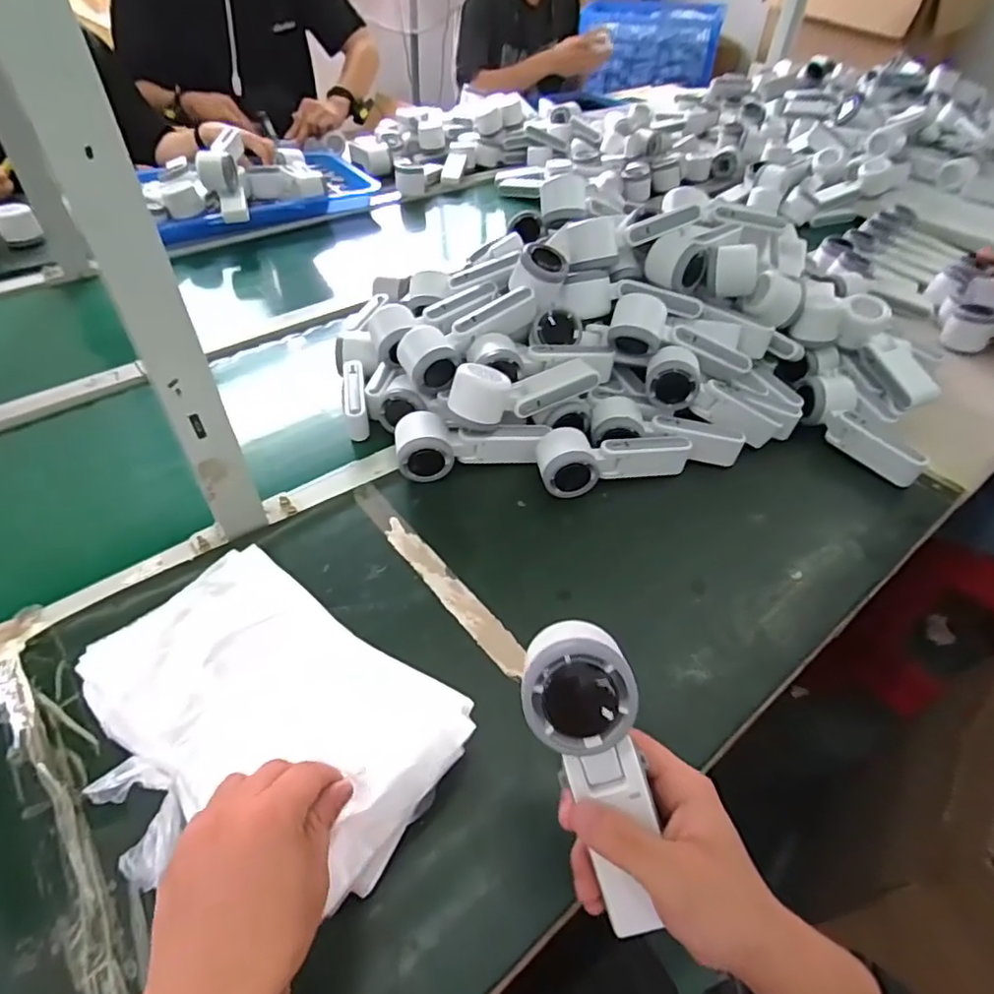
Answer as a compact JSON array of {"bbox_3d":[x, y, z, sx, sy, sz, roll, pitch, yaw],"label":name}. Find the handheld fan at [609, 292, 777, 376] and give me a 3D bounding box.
[{"bbox_3d":[0.229,-0.184,0.689,0.192,0.069,0.070,7,45,-15],"label":"handheld fan"}]

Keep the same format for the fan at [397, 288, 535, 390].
[{"bbox_3d":[-0.029,-0.179,0.671,0.167,0.062,0.057,-30,53,-8],"label":"fan"}]

